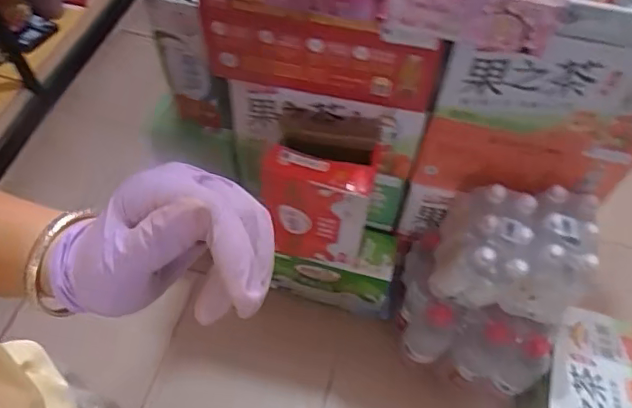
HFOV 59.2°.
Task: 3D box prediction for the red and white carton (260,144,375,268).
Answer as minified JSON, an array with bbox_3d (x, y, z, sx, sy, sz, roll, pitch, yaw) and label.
[{"bbox_3d":[-0.003,0.020,1.155,0.209,0.324,0.058,14,58,7],"label":"red and white carton"}]

